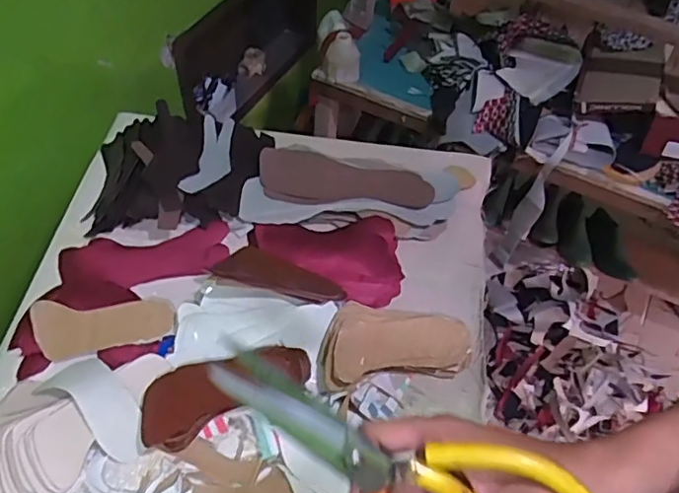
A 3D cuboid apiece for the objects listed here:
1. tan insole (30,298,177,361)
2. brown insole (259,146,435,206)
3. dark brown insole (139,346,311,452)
[{"bbox_3d":[-0.293,0.102,0.717,0.167,0.007,0.069,0,87,-9],"label":"tan insole"},{"bbox_3d":[0.009,-0.099,0.860,0.253,0.014,0.095,8,58,0],"label":"brown insole"},{"bbox_3d":[-0.138,0.165,0.682,0.201,0.023,0.079,-26,75,-9],"label":"dark brown insole"}]

